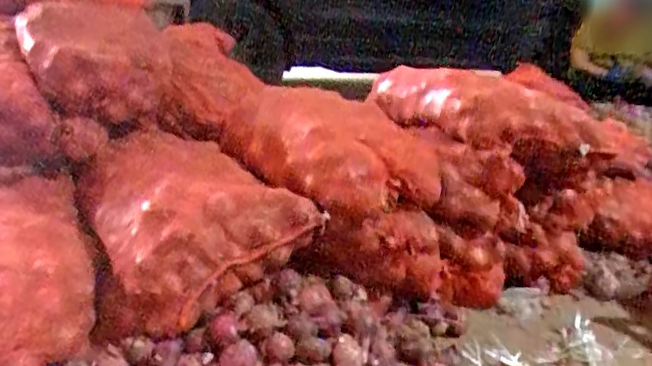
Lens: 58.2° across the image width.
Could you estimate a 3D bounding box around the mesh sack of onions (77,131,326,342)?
[{"bbox_3d":[-0.334,0.097,1.438,0.475,0.278,0.553,-6,21,-26],"label":"mesh sack of onions"}]

